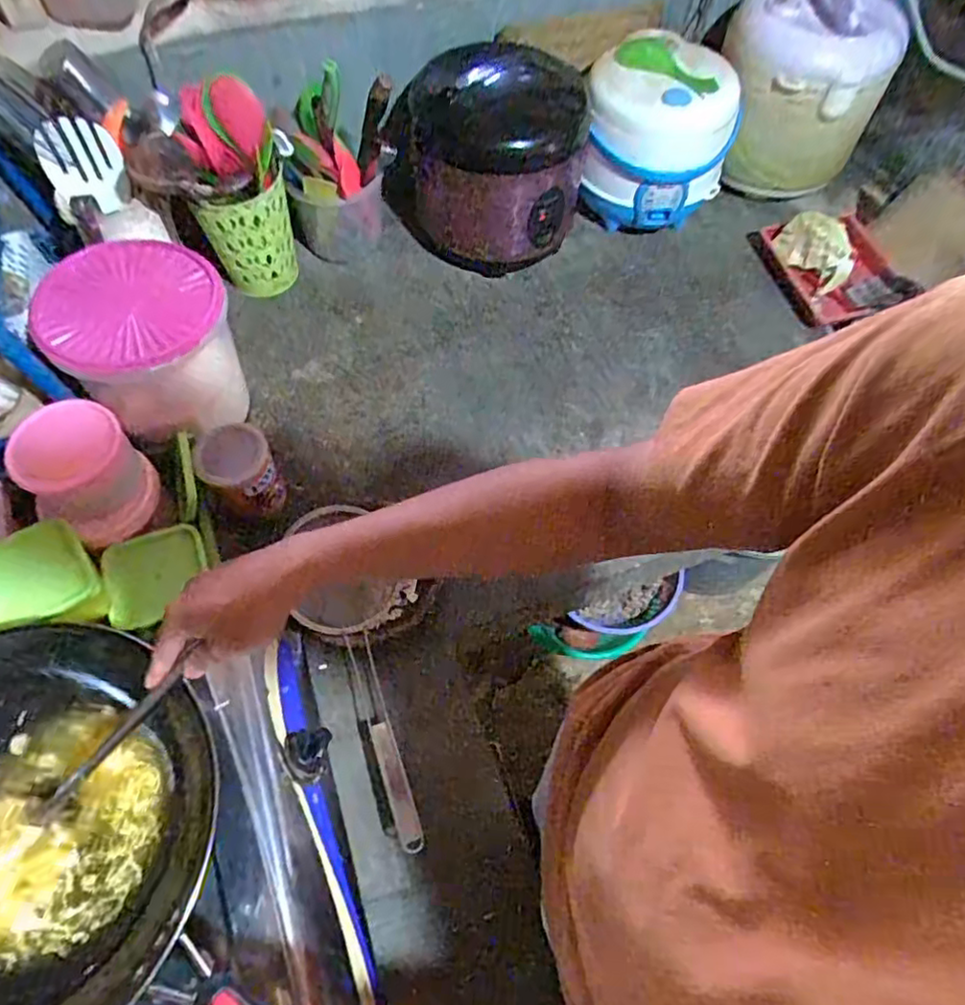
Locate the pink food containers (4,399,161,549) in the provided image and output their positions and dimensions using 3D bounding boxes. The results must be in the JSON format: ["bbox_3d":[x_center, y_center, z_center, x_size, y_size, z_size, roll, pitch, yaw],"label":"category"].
[{"bbox_3d":[-0.426,-0.032,0.714,0.104,0.114,0.112,1,61,-2],"label":"pink food containers"}]

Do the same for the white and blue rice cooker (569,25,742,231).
[{"bbox_3d":[0.269,-0.563,1.006,0.215,0.213,0.217,1,61,-2],"label":"white and blue rice cooker"}]

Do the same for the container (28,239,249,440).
[{"bbox_3d":[-0.405,-0.200,0.811,0.184,0.156,0.216,-17,63,-11],"label":"container"}]

